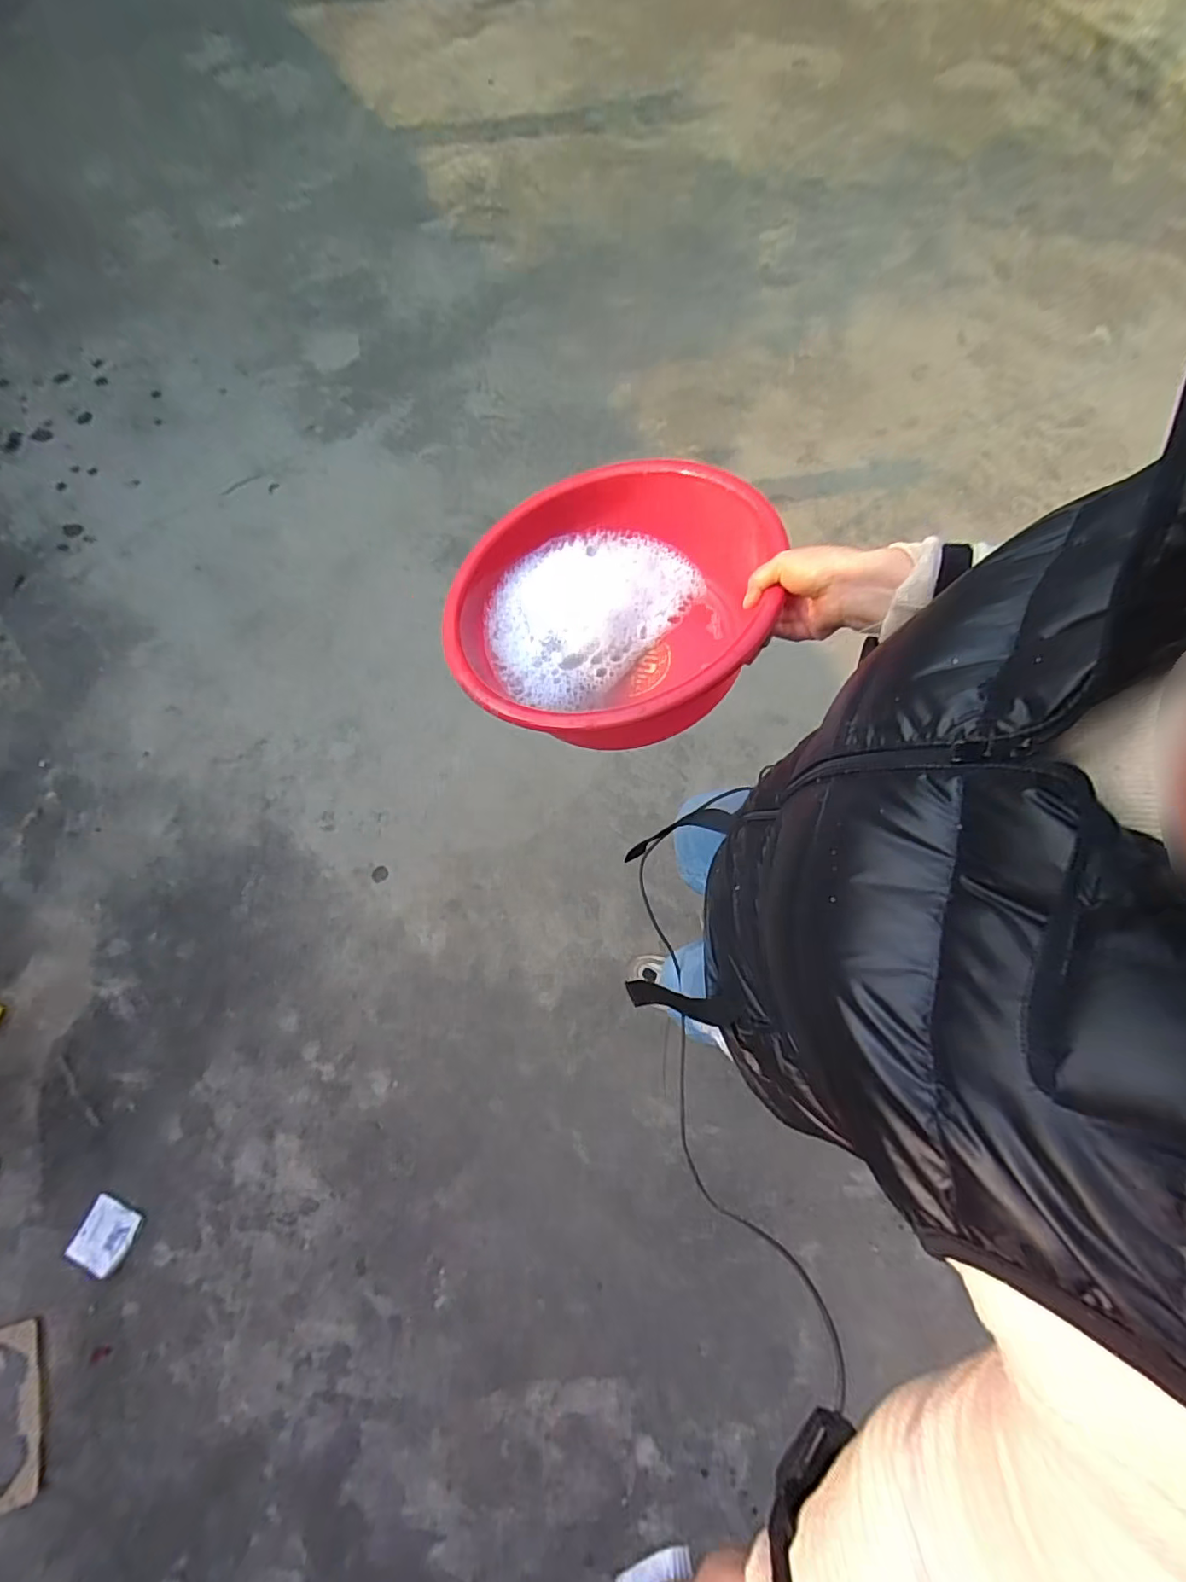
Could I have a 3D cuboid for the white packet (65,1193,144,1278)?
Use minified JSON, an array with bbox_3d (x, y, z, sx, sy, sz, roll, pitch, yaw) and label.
[{"bbox_3d":[-0.953,0.869,1.121,0.109,0.013,0.104,22,75,7],"label":"white packet"}]

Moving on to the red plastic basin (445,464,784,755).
[{"bbox_3d":[0.017,-0.190,0.631,0.345,0.138,0.345,-7,60,12],"label":"red plastic basin"}]

